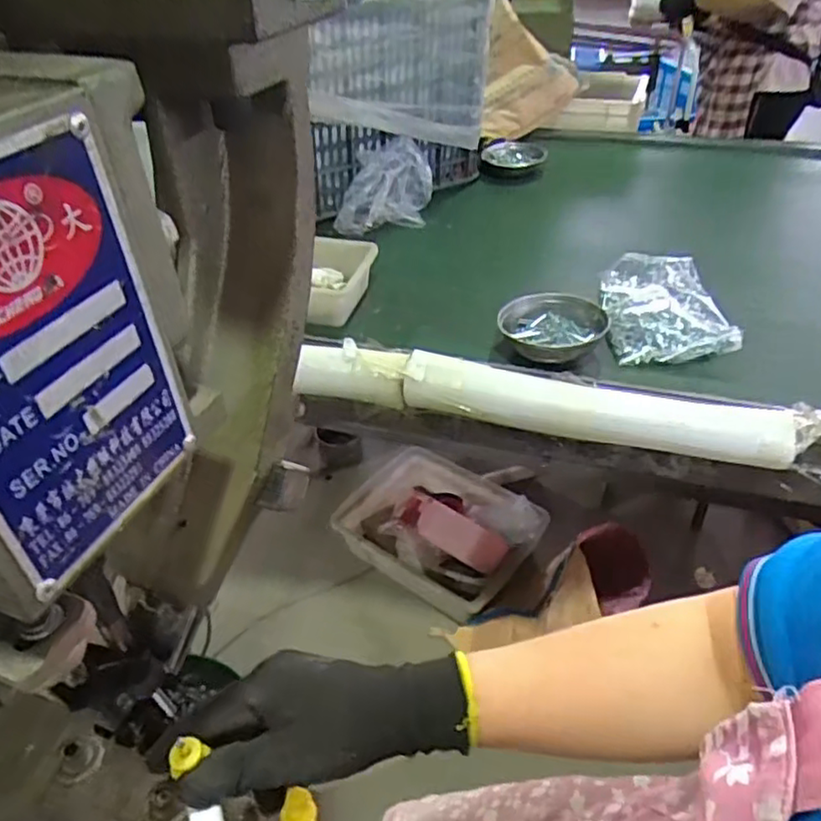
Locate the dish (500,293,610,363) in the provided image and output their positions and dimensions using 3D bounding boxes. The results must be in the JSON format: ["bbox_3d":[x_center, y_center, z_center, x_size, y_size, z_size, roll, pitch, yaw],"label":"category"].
[{"bbox_3d":[0.206,-0.122,0.961,0.157,0.048,0.148,2,39,6],"label":"dish"}]

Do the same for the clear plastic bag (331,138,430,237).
[{"bbox_3d":[-0.050,-0.430,1.278,0.181,0.133,0.133,-1,39,3],"label":"clear plastic bag"}]

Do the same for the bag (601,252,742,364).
[{"bbox_3d":[0.385,-0.164,1.021,0.173,0.045,0.271,0,39,4],"label":"bag"}]

